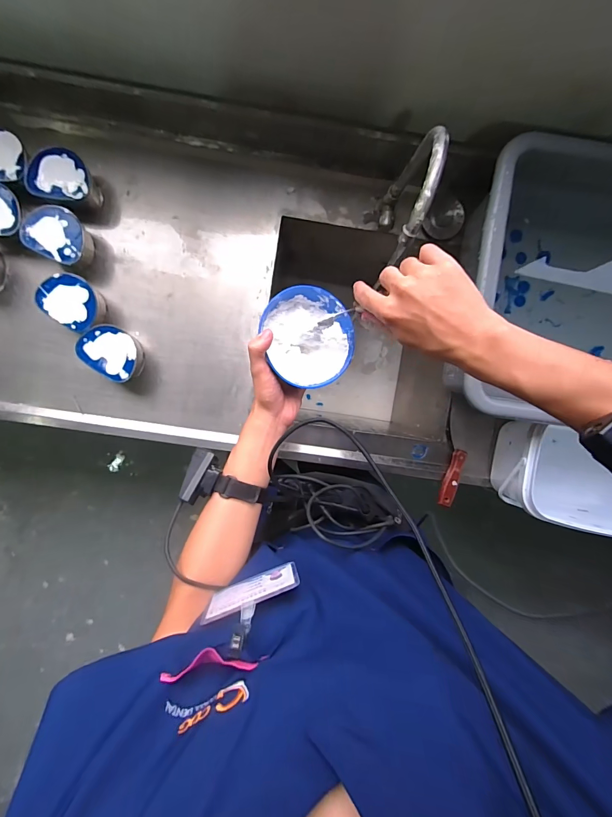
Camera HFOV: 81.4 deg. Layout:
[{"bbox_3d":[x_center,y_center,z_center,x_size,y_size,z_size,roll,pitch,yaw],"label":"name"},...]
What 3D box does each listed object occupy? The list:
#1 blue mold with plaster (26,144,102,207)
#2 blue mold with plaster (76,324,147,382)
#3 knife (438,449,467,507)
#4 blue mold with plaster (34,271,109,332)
[{"bbox_3d":[-0.441,-0.417,0.658,0.106,0.062,0.091,13,93,-2],"label":"blue mold with plaster"},{"bbox_3d":[-0.366,-0.106,0.682,0.103,0.067,0.095,0,94,-2],"label":"blue mold with plaster"},{"bbox_3d":[0.308,0.146,0.745,0.026,0.022,0.120,22,84,-5],"label":"knife"},{"bbox_3d":[-0.434,-0.193,0.670,0.102,0.065,0.100,2,94,-2],"label":"blue mold with plaster"}]

